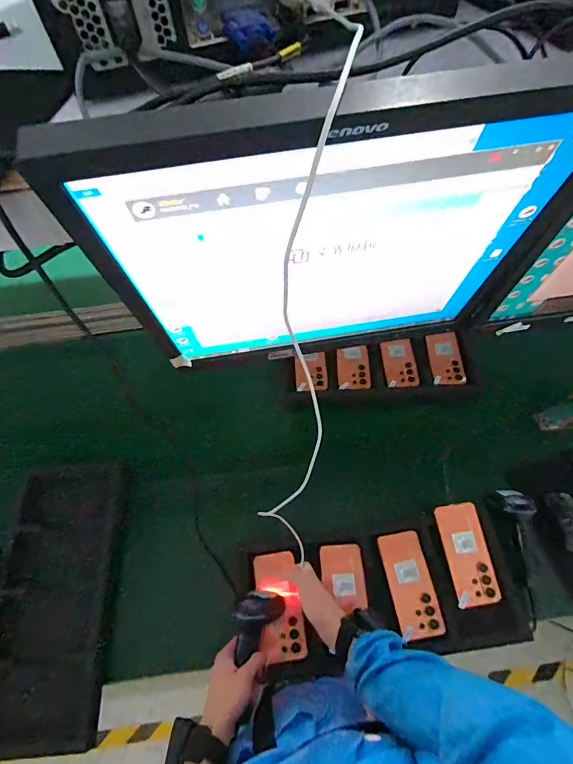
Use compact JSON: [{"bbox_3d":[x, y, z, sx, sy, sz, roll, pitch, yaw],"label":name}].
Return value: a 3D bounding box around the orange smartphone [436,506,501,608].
[{"bbox_3d":[0.329,0.311,0.700,0.080,0.009,0.165,-7,61,0],"label":"orange smartphone"}]

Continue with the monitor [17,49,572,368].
[{"bbox_3d":[0.039,-0.121,0.363,0.384,0.337,0.061,-10,72,-2],"label":"monitor"}]

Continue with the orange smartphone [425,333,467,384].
[{"bbox_3d":[0.401,-0.061,0.973,0.080,0.013,0.148,-2,61,3],"label":"orange smartphone"}]

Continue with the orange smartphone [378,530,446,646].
[{"bbox_3d":[0.223,0.362,0.692,0.077,0.014,0.169,-8,61,-1],"label":"orange smartphone"}]

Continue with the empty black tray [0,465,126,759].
[{"bbox_3d":[-0.451,0.407,0.748,0.229,0.033,0.473,-5,61,1],"label":"empty black tray"}]

